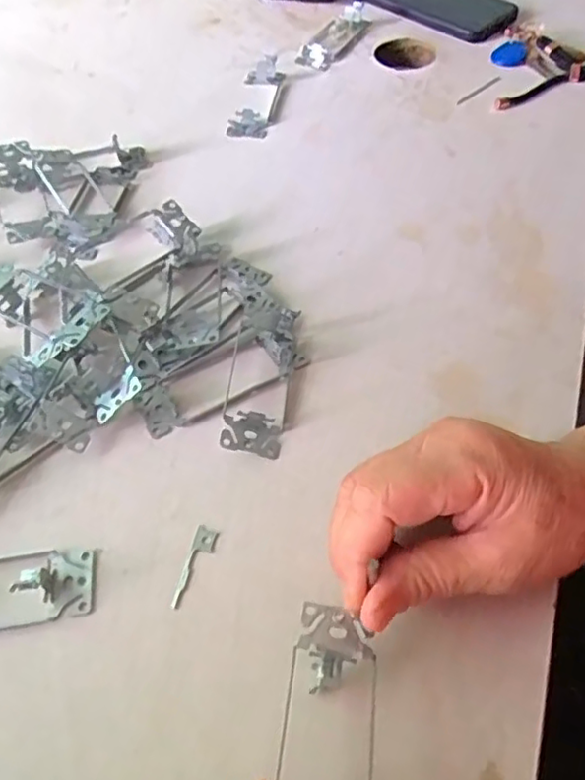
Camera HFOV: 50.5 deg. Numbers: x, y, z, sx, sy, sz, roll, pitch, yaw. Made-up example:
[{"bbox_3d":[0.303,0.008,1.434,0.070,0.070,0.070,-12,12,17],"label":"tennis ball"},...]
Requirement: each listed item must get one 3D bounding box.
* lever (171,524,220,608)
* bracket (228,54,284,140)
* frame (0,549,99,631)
[{"bbox_3d":[-0.049,0.089,0.314,0.012,0.004,0.044,11,56,10],"label":"lever"},{"bbox_3d":[-0.032,-0.263,0.552,0.036,0.021,0.101,5,55,6],"label":"bracket"},{"bbox_3d":[-0.153,0.096,0.302,0.107,0.020,0.037,-7,54,-2],"label":"frame"}]

